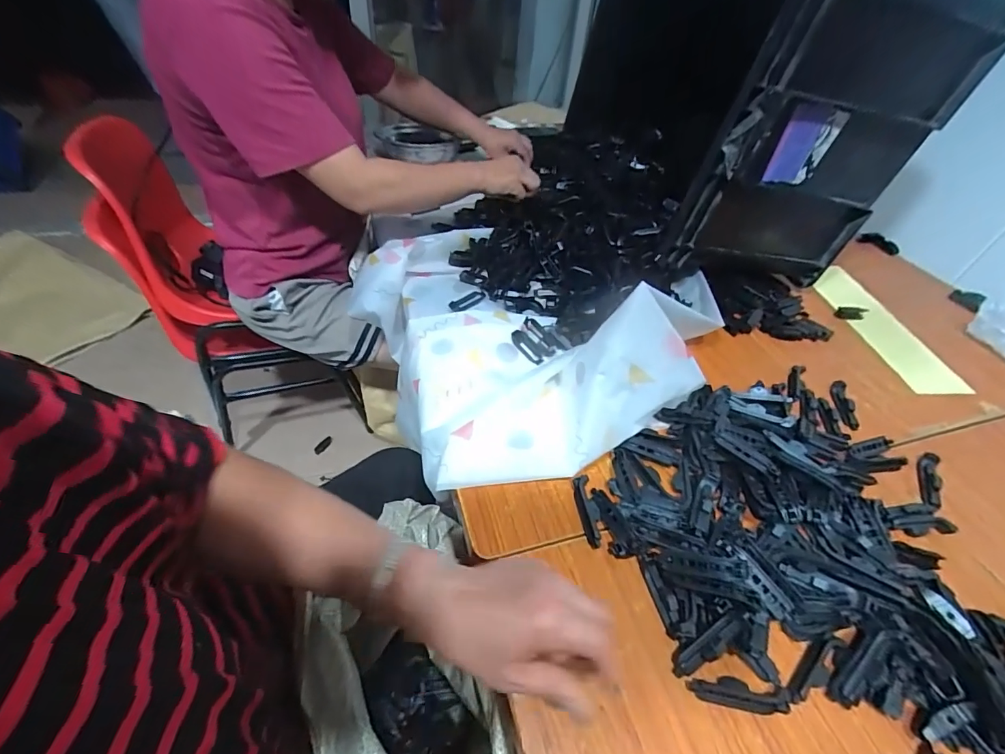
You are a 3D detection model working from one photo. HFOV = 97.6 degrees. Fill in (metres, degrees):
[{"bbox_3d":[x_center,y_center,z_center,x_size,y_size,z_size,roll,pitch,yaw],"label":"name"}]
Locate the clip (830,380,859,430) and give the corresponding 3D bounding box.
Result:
[{"bbox_3d":[0.454,0.035,0.580,0.024,0.009,0.075,12,46,5],"label":"clip"}]

